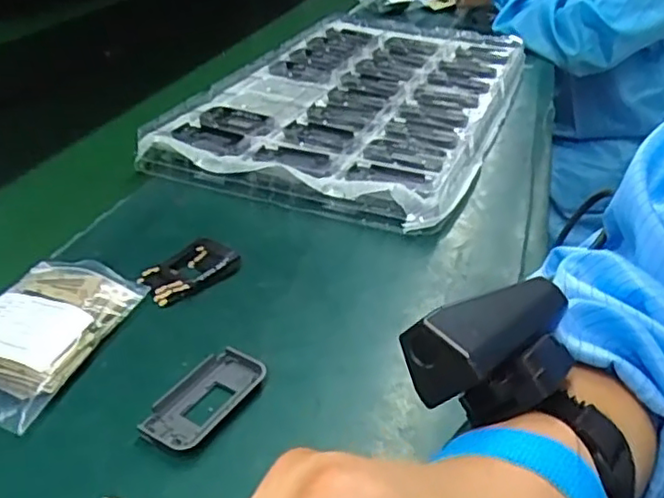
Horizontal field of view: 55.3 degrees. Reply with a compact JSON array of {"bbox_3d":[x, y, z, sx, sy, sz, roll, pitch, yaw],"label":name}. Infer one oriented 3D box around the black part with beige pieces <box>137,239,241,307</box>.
[{"bbox_3d":[-0.105,0.016,0.469,0.070,0.015,0.045,-25,40,-34],"label":"black part with beige pieces"}]

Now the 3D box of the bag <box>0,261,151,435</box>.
[{"bbox_3d":[-0.188,0.053,0.396,0.088,0.027,0.128,9,34,14],"label":"bag"}]

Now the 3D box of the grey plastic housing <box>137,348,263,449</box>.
[{"bbox_3d":[-0.072,0.085,0.363,0.038,0.010,0.076,20,38,29],"label":"grey plastic housing"}]

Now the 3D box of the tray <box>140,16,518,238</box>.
[{"bbox_3d":[0.047,-0.188,0.768,0.313,0.049,0.533,13,35,19],"label":"tray"}]

